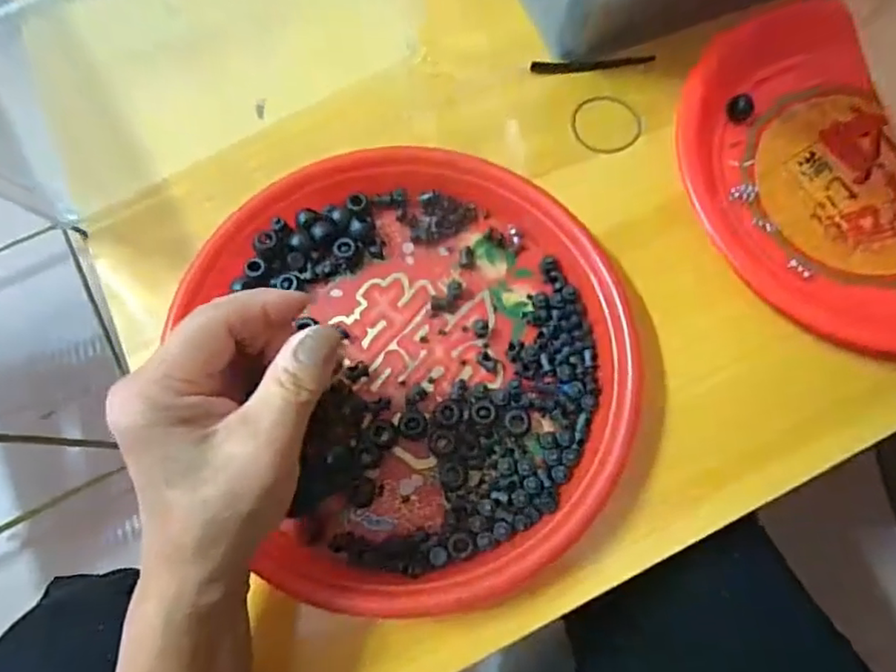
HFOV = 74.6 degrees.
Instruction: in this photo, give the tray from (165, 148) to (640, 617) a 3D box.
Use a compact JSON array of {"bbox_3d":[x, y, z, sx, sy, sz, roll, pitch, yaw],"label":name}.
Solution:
[{"bbox_3d":[-0.012,0.006,0.311,0.204,0.027,0.238,-22,74,-8],"label":"tray"}]

